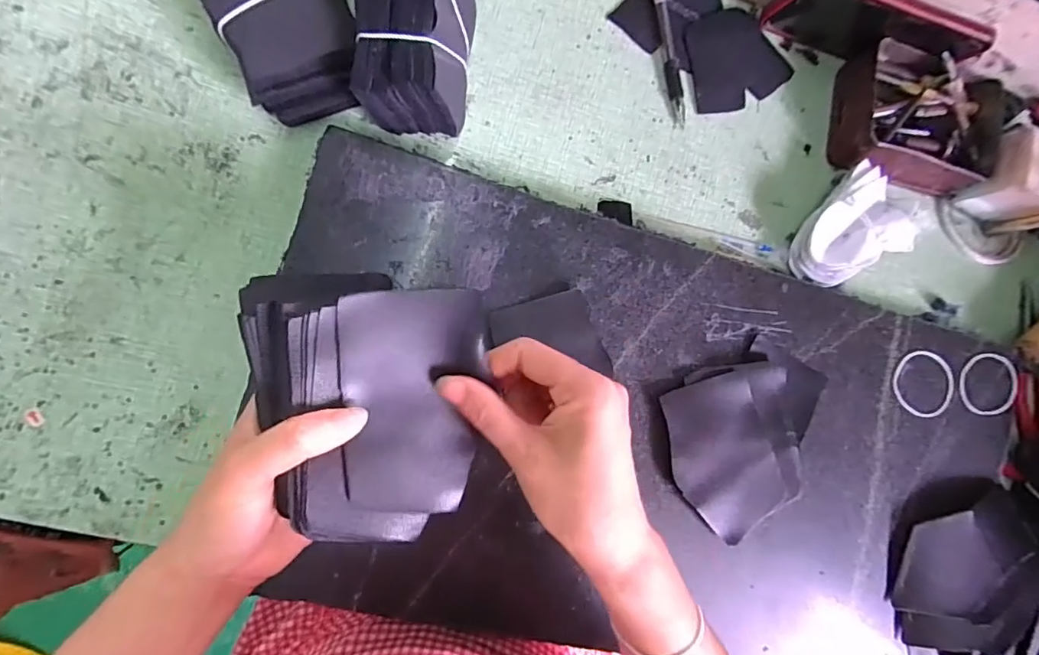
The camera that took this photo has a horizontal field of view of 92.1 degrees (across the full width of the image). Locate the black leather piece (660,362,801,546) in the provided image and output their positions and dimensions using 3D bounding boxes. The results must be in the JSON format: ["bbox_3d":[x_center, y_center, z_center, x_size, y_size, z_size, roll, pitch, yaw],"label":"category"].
[{"bbox_3d":[0.156,0.091,0.362,0.098,0.007,0.113,-9,92,-12],"label":"black leather piece"}]

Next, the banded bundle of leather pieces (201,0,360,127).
[{"bbox_3d":[-0.152,-0.203,0.322,0.078,0.055,0.130,-21,91,-12],"label":"banded bundle of leather pieces"}]

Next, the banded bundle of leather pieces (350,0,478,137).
[{"bbox_3d":[-0.065,-0.196,0.333,0.073,0.078,0.126,4,85,-12],"label":"banded bundle of leather pieces"}]

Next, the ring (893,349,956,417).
[{"bbox_3d":[0.331,0.047,0.409,0.060,0.005,0.054,1,91,-13],"label":"ring"}]

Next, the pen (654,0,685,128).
[{"bbox_3d":[0.119,-0.228,0.400,0.012,0.012,0.129,-10,88,-12],"label":"pen"}]

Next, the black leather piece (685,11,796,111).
[{"bbox_3d":[0.182,-0.224,0.417,0.097,0.014,0.079,-18,90,-13],"label":"black leather piece"}]

